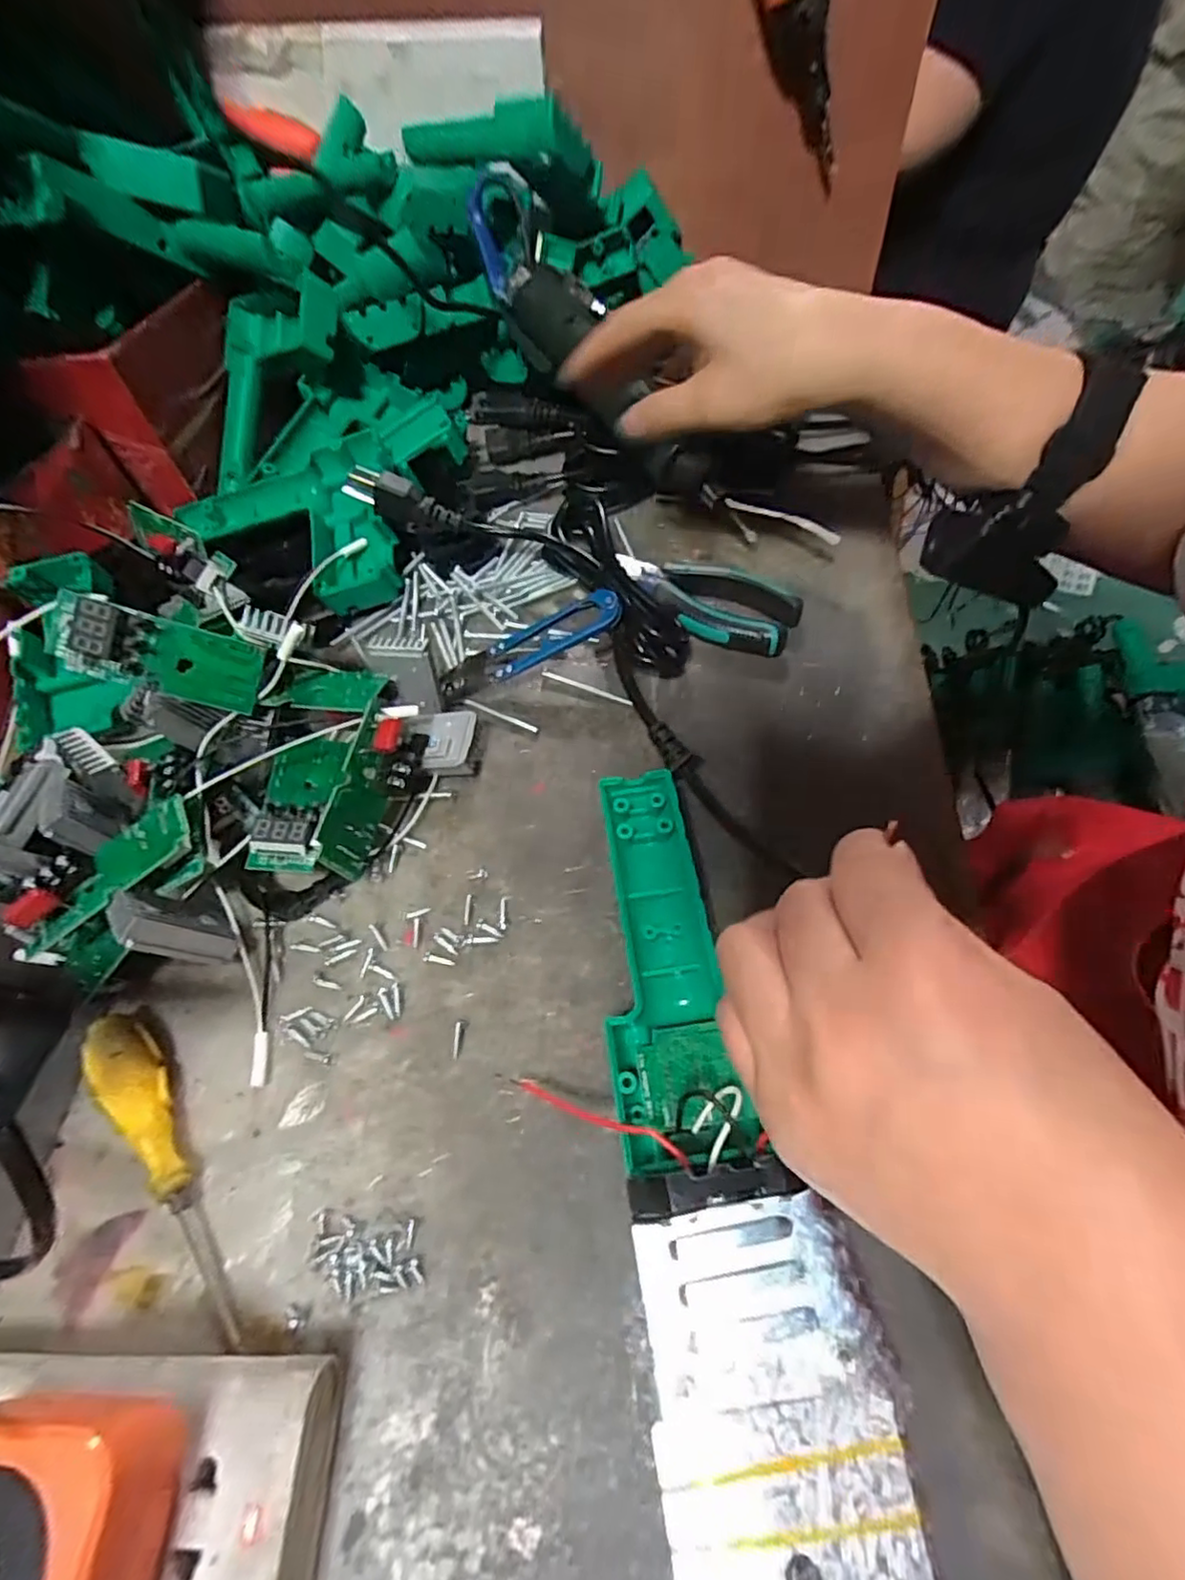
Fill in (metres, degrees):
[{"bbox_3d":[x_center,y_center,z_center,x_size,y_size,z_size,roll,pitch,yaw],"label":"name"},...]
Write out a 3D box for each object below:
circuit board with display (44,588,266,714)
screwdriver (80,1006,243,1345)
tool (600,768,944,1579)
[{"bbox_3d":[-0.193,-0.061,0.284,0.013,0.079,0.033,12,89,58],"label":"circuit board with display"},{"bbox_3d":[-0.159,0.138,0.238,0.021,0.020,0.127,-38,62,-19],"label":"screwdriver"},{"bbox_3d":[0.043,0.134,0.193,0.063,0.034,0.329,-10,58,-1],"label":"tool"}]

